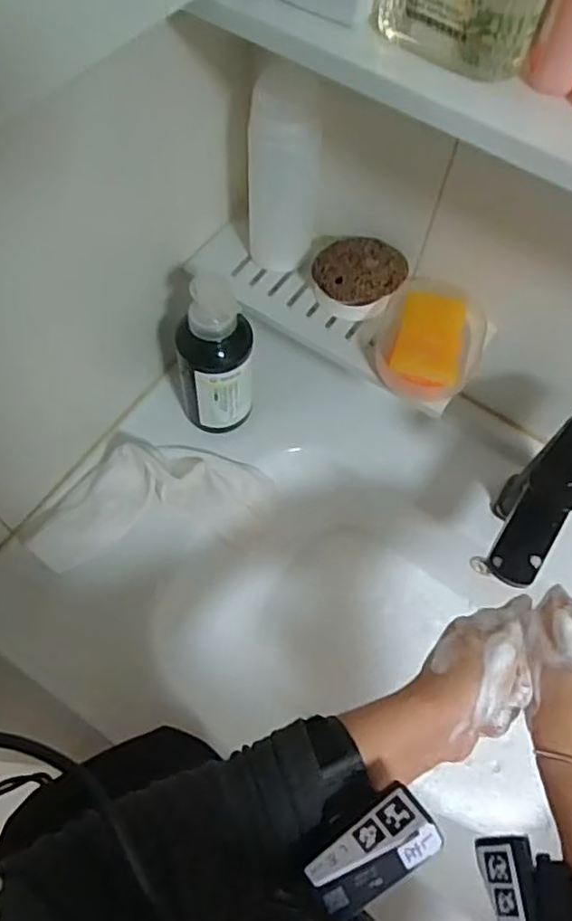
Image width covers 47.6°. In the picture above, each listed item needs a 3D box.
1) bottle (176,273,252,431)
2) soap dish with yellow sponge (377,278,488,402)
[{"bbox_3d":[-0.065,-0.091,0.618,0.072,0.189,0.061,-9,65,-8],"label":"bottle"},{"bbox_3d":[0.131,-0.114,0.580,0.090,0.036,0.133,16,64,4],"label":"soap dish with yellow sponge"}]

